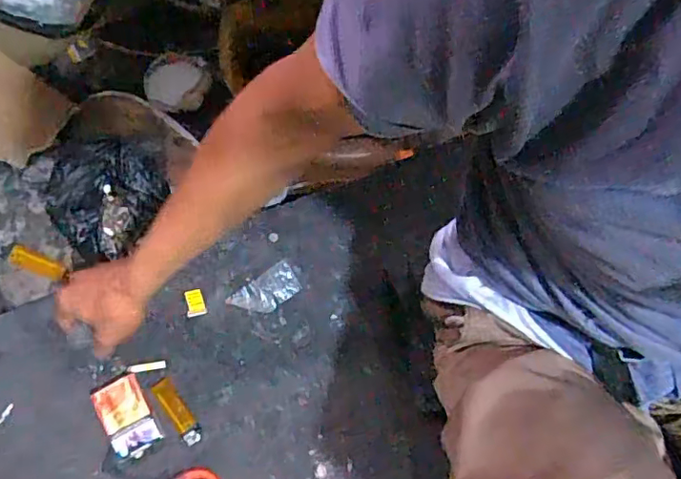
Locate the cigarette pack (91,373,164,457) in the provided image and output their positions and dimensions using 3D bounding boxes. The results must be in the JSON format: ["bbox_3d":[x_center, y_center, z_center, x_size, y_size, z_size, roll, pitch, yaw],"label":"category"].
[{"bbox_3d":[-0.254,0.210,0.649,0.053,0.023,0.091,-27,78,-9],"label":"cigarette pack"}]

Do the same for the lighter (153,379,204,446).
[{"bbox_3d":[-0.198,0.208,0.661,0.023,0.010,0.086,-31,78,-9],"label":"lighter"}]

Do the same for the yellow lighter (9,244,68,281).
[{"bbox_3d":[-0.374,0.030,0.672,0.067,0.016,0.024,26,75,-12],"label":"yellow lighter"}]

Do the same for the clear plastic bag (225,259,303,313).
[{"bbox_3d":[-0.096,0.068,0.703,0.089,0.004,0.047,-35,99,-6],"label":"clear plastic bag"}]

